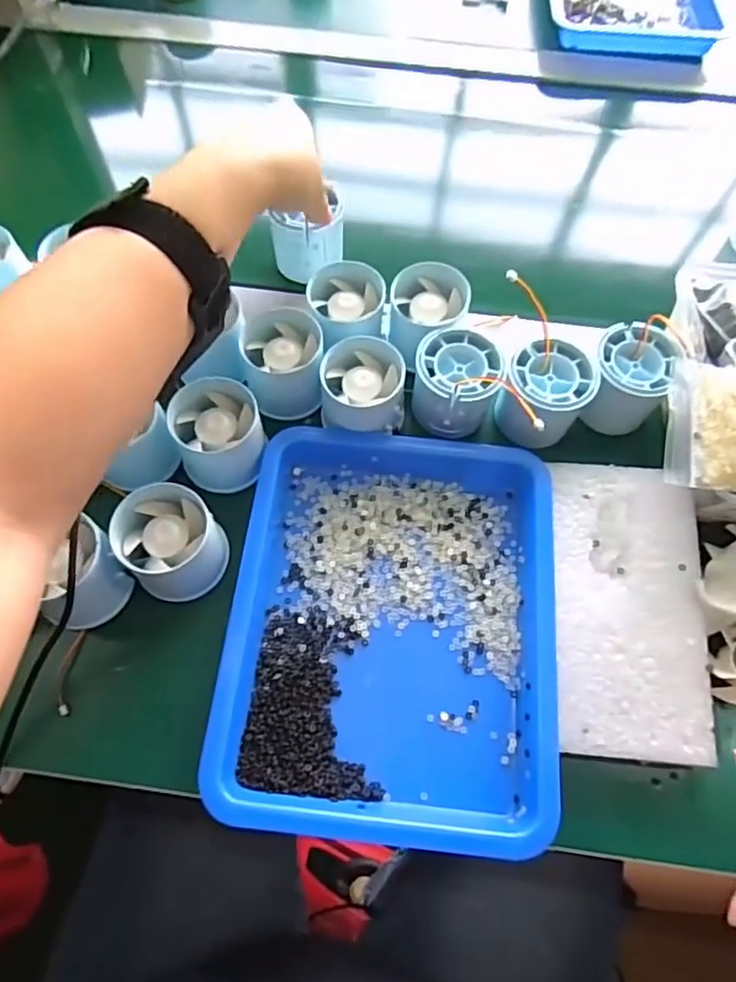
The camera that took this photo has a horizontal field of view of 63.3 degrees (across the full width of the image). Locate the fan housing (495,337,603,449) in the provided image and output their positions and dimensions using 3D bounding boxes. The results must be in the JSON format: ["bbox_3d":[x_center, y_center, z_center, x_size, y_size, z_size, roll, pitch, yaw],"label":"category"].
[{"bbox_3d":[0.113,-0.062,0.385,0.050,0.051,0.052,1,65,-2],"label":"fan housing"}]

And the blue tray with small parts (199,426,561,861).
[{"bbox_3d":[0.014,0.068,0.336,0.173,0.026,0.222,7,65,0],"label":"blue tray with small parts"}]

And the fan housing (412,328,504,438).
[{"bbox_3d":[0.056,-0.068,0.385,0.052,0.048,0.049,1,65,-2],"label":"fan housing"}]

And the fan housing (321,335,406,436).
[{"bbox_3d":[-0.002,-0.065,0.381,0.051,0.045,0.046,6,65,0],"label":"fan housing"}]

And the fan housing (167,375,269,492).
[{"bbox_3d":[-0.090,-0.034,0.364,0.051,0.041,0.056,1,65,-2],"label":"fan housing"}]

